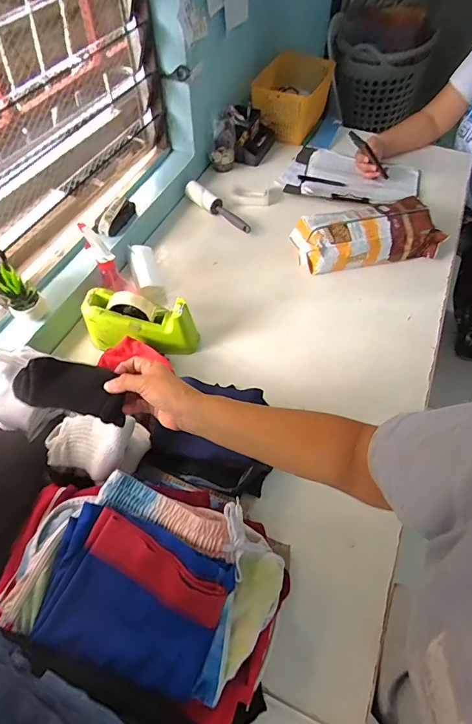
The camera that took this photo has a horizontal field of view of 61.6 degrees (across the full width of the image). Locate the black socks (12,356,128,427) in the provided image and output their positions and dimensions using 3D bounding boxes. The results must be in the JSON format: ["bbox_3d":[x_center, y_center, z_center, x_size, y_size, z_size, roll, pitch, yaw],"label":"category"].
[{"bbox_3d":[-0.195,0.030,0.485,0.132,0.036,0.060,19,58,-6],"label":"black socks"}]

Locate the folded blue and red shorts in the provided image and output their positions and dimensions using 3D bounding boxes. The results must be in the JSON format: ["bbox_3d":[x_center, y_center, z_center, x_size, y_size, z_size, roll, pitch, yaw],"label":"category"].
[{"bbox_3d":[-0.115,0.260,0.438,0.197,0.044,0.150,20,75,3],"label":"folded blue and red shorts"}]

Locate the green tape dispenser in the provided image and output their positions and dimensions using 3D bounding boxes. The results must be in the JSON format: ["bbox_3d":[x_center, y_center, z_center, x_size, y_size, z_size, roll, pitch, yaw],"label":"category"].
[{"bbox_3d":[-0.175,-0.066,0.744,0.196,0.129,0.069,10,57,7],"label":"green tape dispenser"}]

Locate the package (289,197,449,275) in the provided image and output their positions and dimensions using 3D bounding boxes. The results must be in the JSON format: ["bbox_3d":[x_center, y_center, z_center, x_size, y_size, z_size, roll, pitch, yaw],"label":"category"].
[{"bbox_3d":[0.286,-0.276,0.878,0.300,0.096,0.109,-9,57,-6],"label":"package"}]

